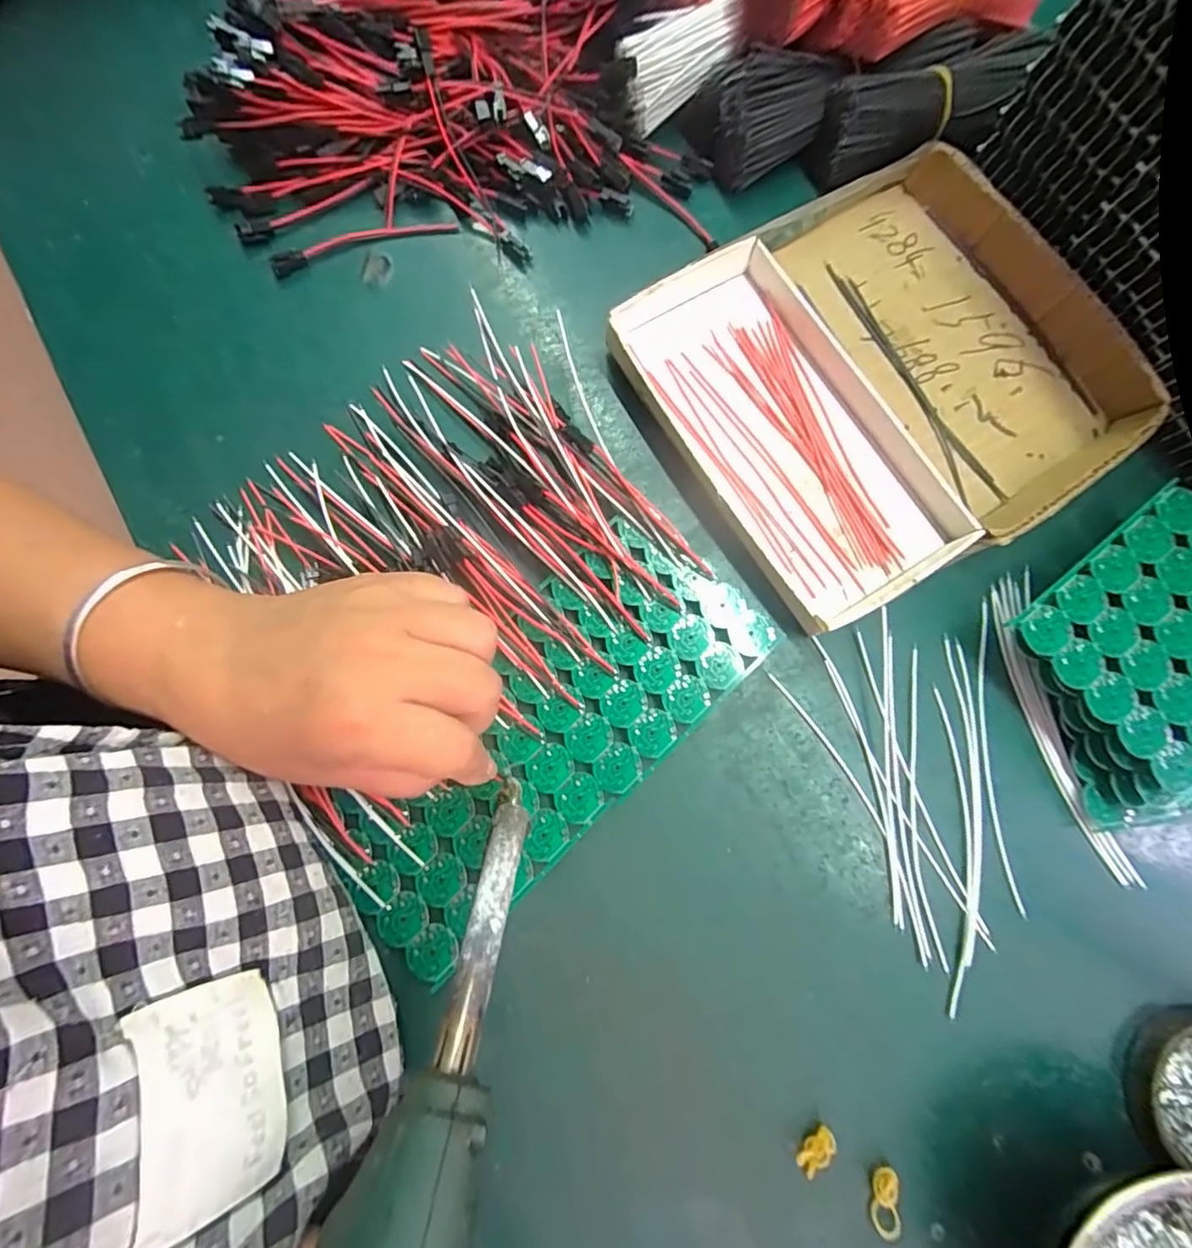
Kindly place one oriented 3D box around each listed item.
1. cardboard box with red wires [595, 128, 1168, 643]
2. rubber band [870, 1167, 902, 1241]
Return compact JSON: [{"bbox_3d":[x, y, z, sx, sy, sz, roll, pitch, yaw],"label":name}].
[{"bbox_3d":[0.144,-0.124,0.281,0.215,0.024,0.191,-32,81,-5],"label":"cardboard box with red wires"},{"bbox_3d":[0.117,0.235,0.226,0.012,0.005,0.022,1,80,1],"label":"rubber band"}]

